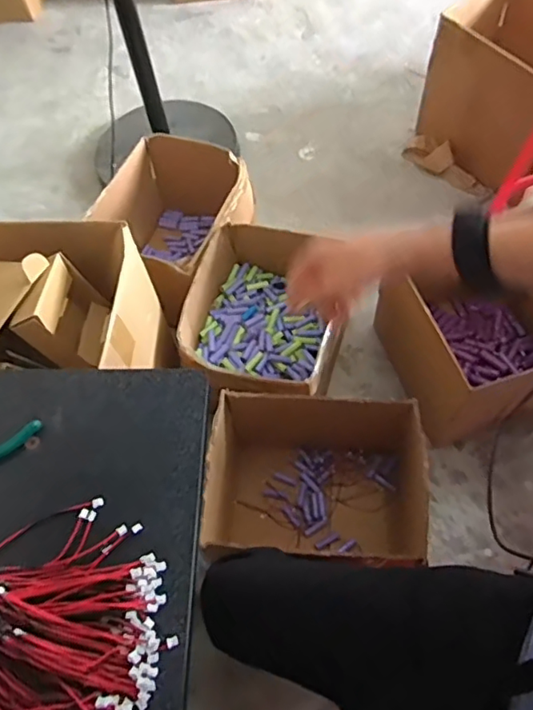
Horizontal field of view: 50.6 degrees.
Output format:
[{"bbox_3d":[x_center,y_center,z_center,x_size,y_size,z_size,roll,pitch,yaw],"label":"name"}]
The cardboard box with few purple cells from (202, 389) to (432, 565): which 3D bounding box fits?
[{"bbox_3d":[0.102,0.253,1.028,0.388,0.284,0.271,4,62,6],"label":"cardboard box with few purple cells"}]

